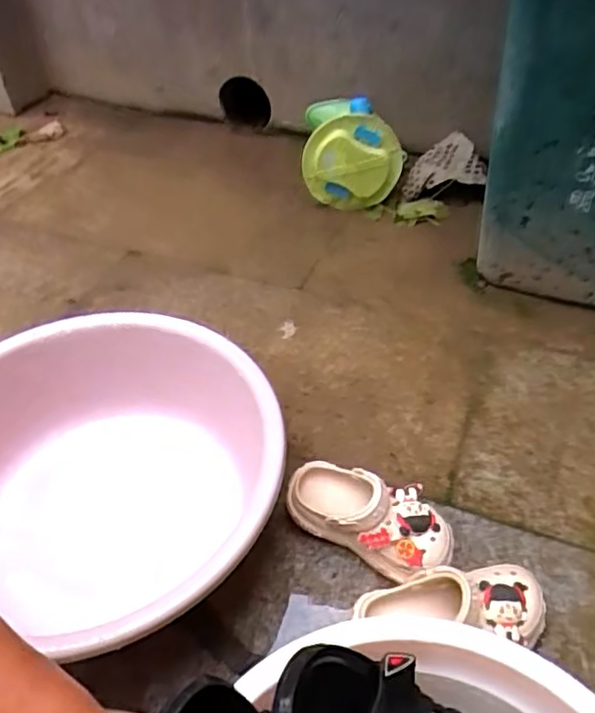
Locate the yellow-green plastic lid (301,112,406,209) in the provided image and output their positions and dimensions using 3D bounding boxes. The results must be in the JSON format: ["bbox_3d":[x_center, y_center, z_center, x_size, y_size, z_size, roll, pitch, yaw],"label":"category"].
[{"bbox_3d":[0.092,-0.331,1.080,0.173,0.174,0.042,11,53,13],"label":"yellow-green plastic lid"}]

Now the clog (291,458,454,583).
[{"bbox_3d":[0.072,0.162,0.633,0.172,0.081,0.080,26,52,26],"label":"clog"}]

